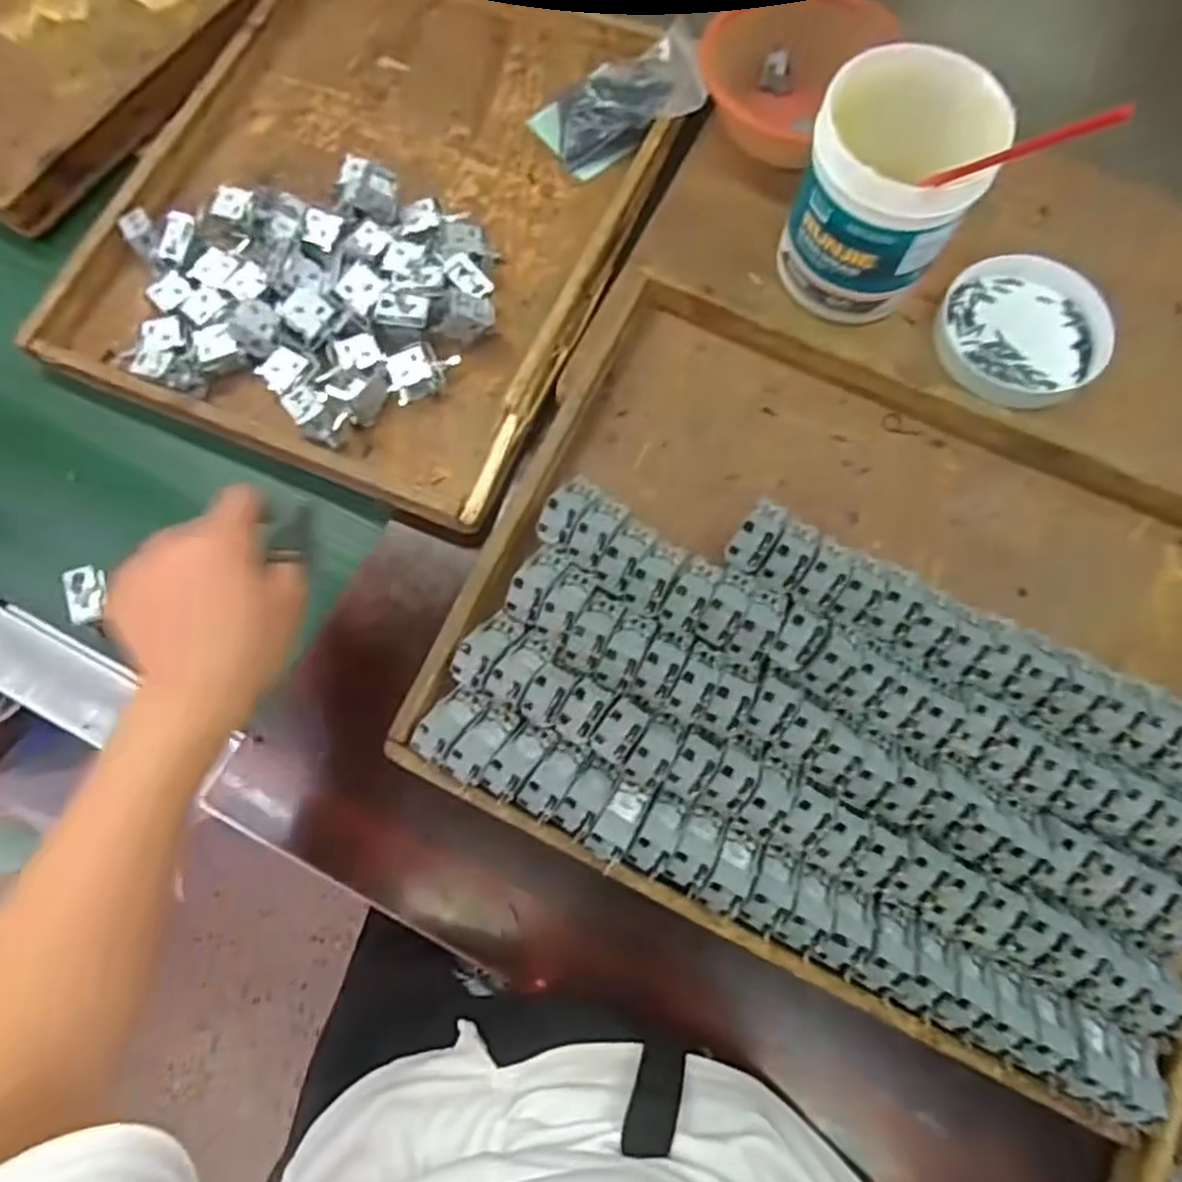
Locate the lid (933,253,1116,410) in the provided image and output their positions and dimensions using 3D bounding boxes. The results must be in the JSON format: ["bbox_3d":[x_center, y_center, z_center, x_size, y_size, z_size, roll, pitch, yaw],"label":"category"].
[{"bbox_3d":[0.335,-0.203,0.562,0.123,0.028,0.124,0,73,-1],"label":"lid"}]

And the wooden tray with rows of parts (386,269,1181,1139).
[{"bbox_3d":[0.181,0.035,0.465,0.511,0.039,0.392,25,73,7],"label":"wooden tray with rows of parts"}]

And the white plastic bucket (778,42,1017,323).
[{"bbox_3d":[0.206,-0.278,0.517,0.108,0.139,0.106,0,73,-1],"label":"white plastic bucket"}]

